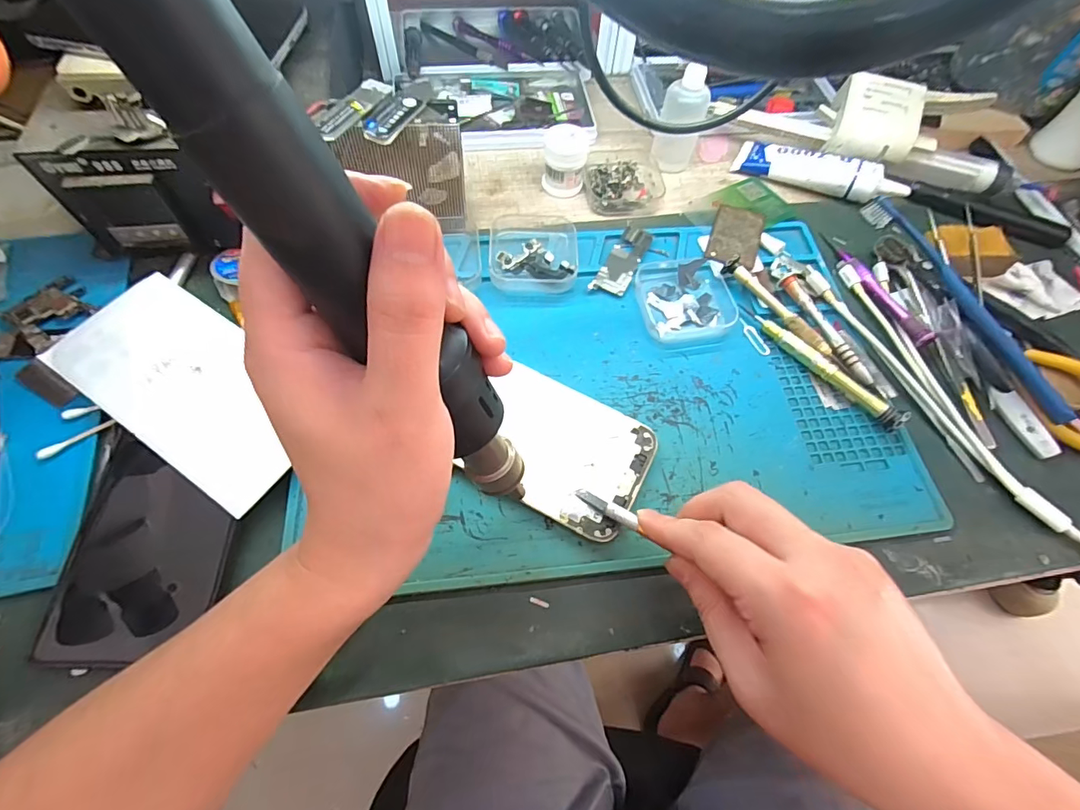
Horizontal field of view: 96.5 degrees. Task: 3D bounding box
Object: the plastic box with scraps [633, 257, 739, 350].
[{"bbox_3d":[0.104,-0.076,0.341,0.066,0.014,0.072,-9,64,-8],"label":"plastic box with scraps"}]

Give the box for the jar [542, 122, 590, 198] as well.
[{"bbox_3d":[0.021,-0.199,0.391,0.034,0.041,0.032,6,63,-1],"label":"jar"}]

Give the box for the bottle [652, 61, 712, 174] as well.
[{"bbox_3d":[0.118,-0.236,0.398,0.036,0.074,0.035,17,64,5],"label":"bottle"}]

